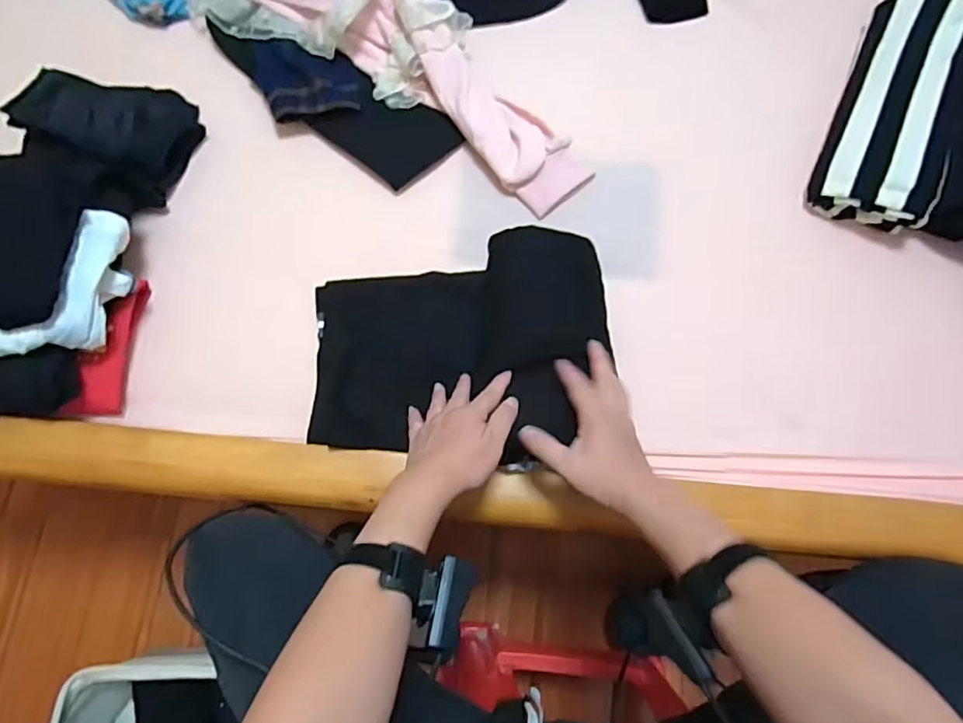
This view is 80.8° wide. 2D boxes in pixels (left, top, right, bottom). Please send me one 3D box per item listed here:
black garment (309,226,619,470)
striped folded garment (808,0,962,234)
[{"bbox_3d":[-0.021,-0.012,0.636,0.333,0.078,0.240,-5,75,-3],"label":"black garment"},{"bbox_3d":[0.540,-0.336,0.748,0.123,0.088,0.340,21,76,4],"label":"striped folded garment"}]

